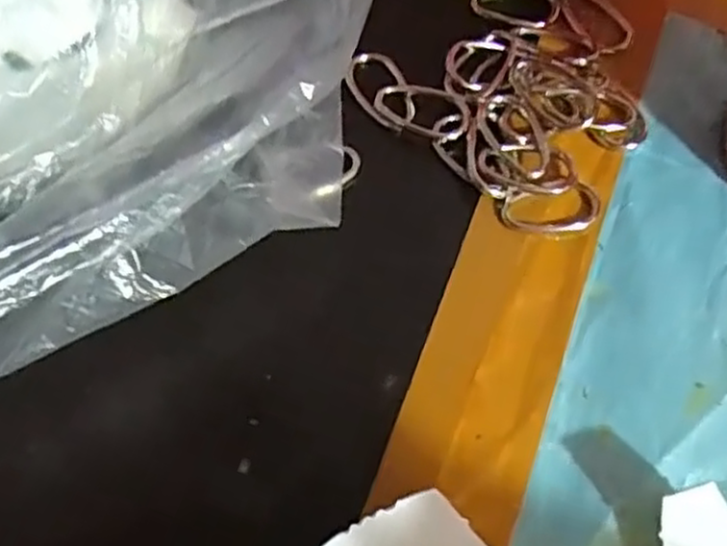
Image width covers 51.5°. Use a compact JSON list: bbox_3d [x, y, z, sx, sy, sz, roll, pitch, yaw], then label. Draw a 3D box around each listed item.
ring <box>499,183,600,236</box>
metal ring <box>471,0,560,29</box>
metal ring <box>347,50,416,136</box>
[{"bbox_3d":[0.064,-0.022,0.257,0.034,0.005,0.017,-3,68,-4],"label":"ring"},{"bbox_3d":[0.059,-0.105,0.291,0.033,0.004,0.019,19,81,-2],"label":"metal ring"},{"bbox_3d":[0.007,-0.066,0.268,0.021,0.004,0.033,-22,70,-11],"label":"metal ring"}]

